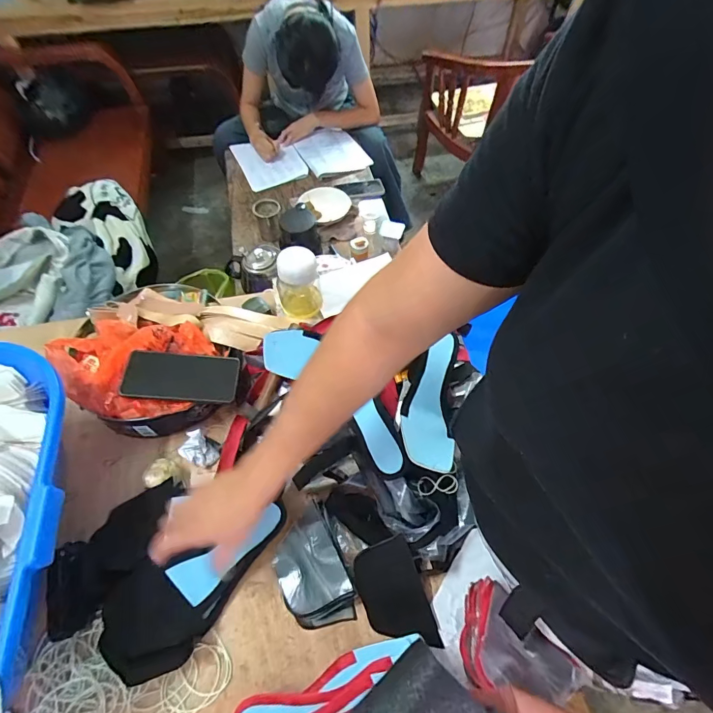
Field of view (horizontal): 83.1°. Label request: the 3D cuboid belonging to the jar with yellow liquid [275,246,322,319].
[{"bbox_3d":[-0.097,-0.119,0.674,0.070,0.120,0.064,0,58,0],"label":"jar with yellow liquid"}]

